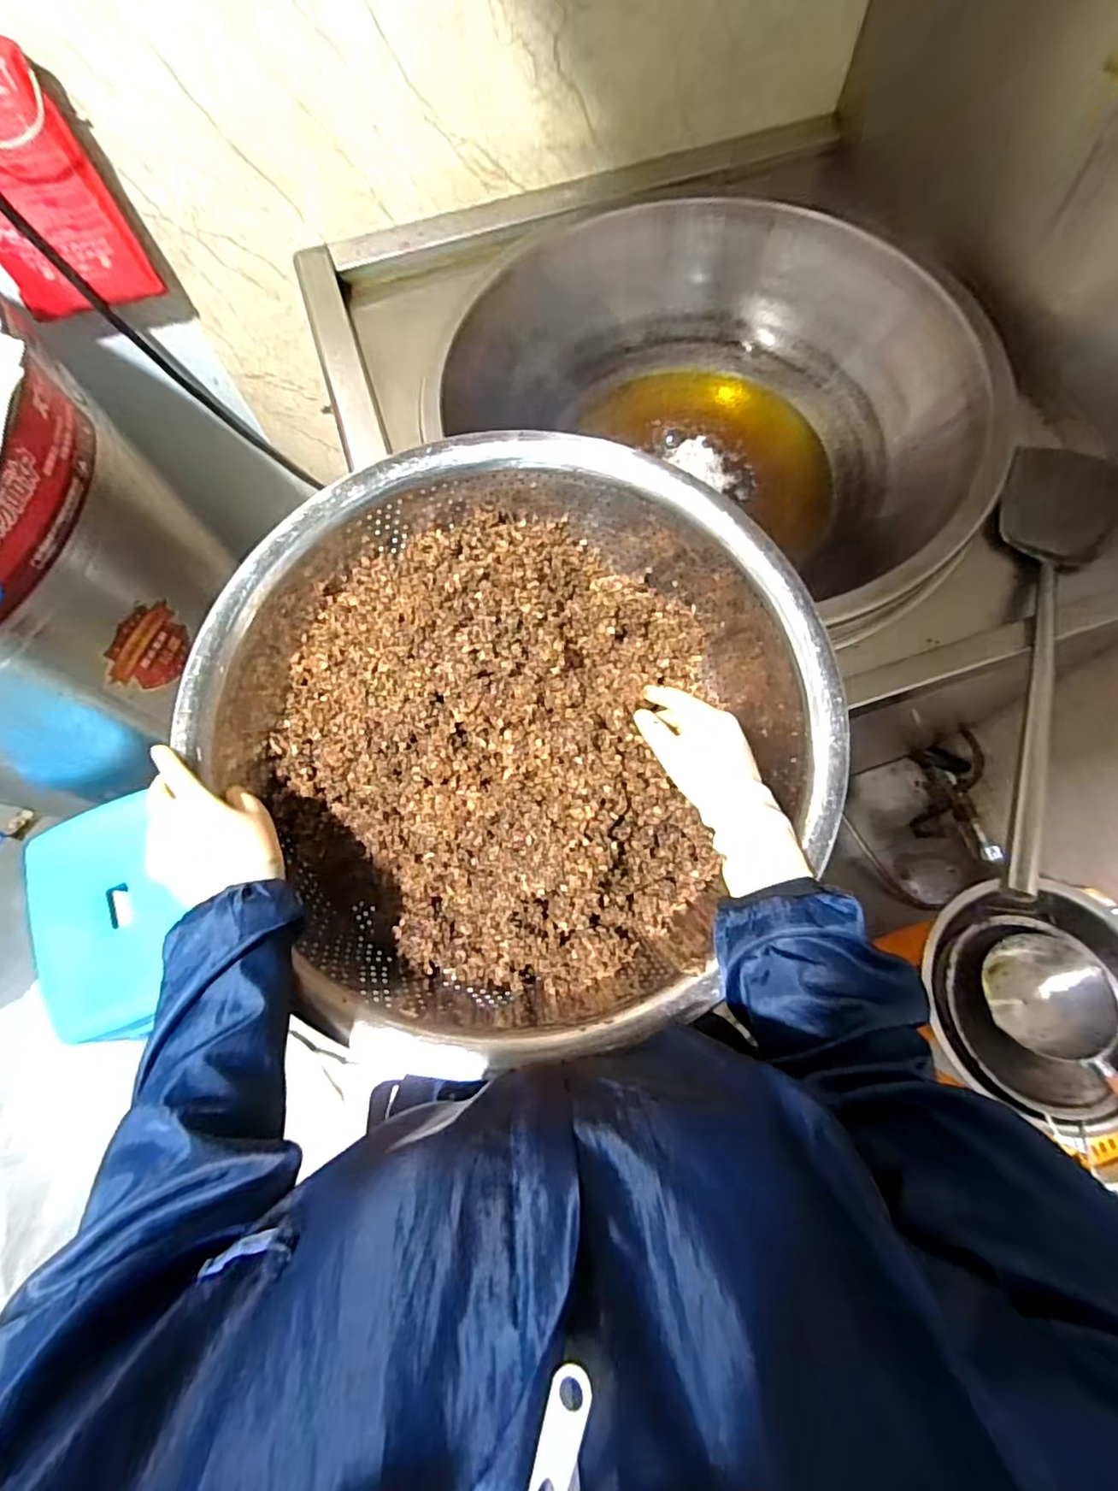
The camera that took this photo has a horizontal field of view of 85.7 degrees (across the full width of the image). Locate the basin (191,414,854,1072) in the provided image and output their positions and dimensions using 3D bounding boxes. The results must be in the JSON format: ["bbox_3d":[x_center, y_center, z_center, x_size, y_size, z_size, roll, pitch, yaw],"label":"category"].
[{"bbox_3d":[-0.041,-0.031,0.584,0.514,0.150,0.517,-1,72,2],"label":"basin"}]

